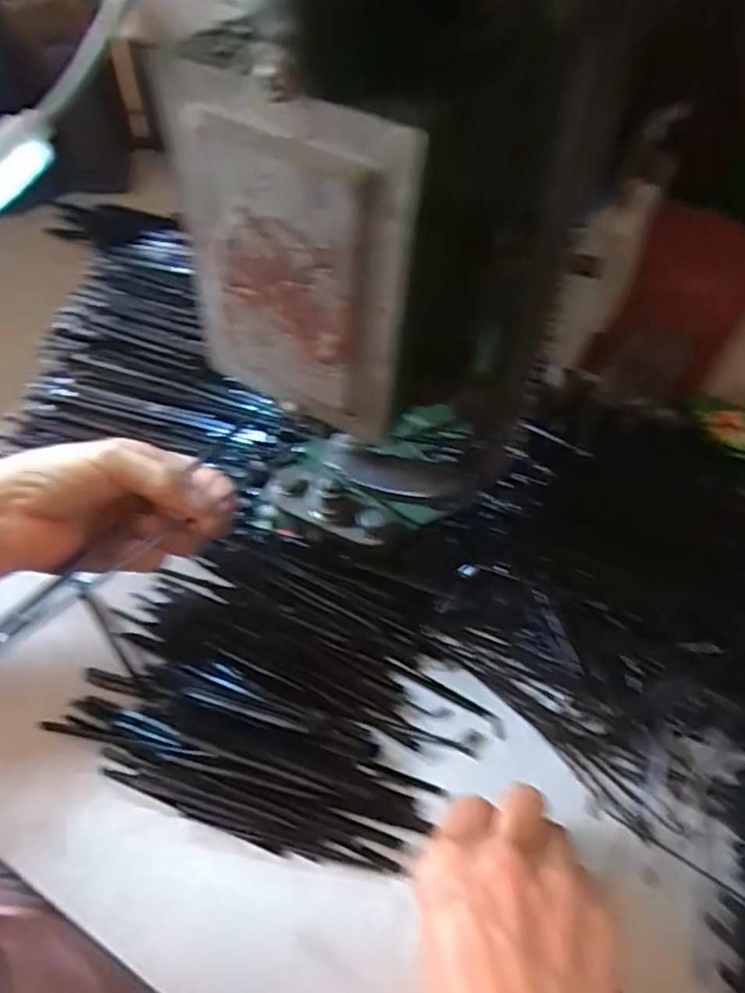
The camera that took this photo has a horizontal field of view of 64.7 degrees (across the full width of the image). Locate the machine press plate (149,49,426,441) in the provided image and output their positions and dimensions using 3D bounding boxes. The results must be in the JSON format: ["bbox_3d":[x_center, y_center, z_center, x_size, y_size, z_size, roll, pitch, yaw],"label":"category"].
[{"bbox_3d":[-0.031,-0.076,0.206,0.093,0.113,0.014,28,57,16],"label":"machine press plate"}]

